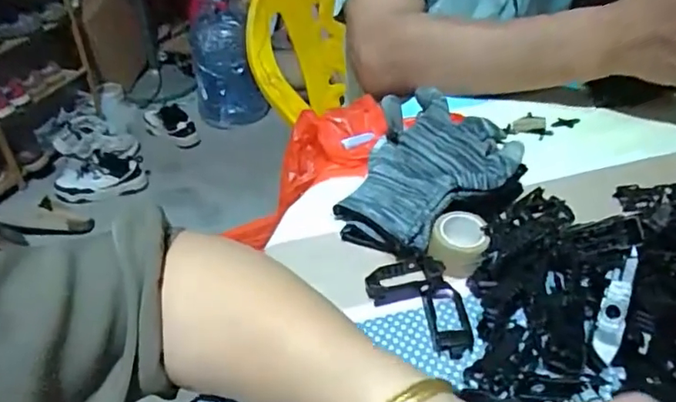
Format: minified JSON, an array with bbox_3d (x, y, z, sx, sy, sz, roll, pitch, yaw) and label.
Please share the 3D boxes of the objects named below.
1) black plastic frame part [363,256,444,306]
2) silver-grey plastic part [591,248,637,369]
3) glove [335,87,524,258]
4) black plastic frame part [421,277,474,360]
[{"bbox_3d":[0.042,0.050,0.347,0.049,0.016,0.024,-9,37,-7],"label":"black plastic frame part"},{"bbox_3d":[0.148,0.055,0.294,0.014,0.009,0.060,15,71,26],"label":"silver-grey plastic part"},{"bbox_3d":[0.065,-0.018,0.395,0.107,0.047,0.133,14,40,22],"label":"glove"},{"bbox_3d":[0.065,0.067,0.323,0.025,0.013,0.048,-4,37,0],"label":"black plastic frame part"}]

